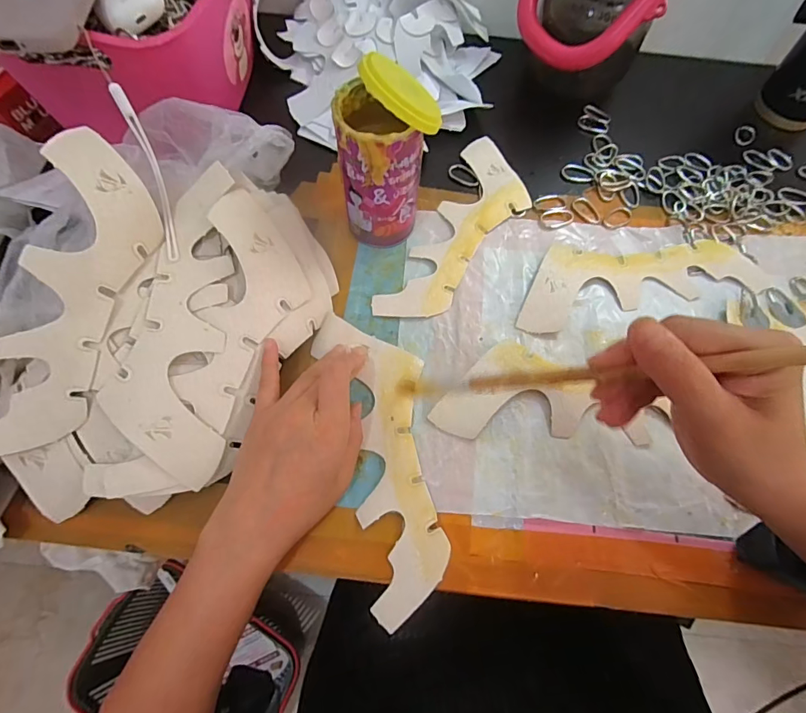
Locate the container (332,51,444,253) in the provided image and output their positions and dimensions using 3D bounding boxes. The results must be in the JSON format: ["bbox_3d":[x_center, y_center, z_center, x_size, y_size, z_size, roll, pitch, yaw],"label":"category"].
[{"bbox_3d":[-0.014,-0.154,0.343,0.069,0.145,0.058,1,69,-2],"label":"container"}]

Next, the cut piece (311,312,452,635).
[{"bbox_3d":[-0.012,0.071,0.328,0.073,0.010,0.221,-11,69,-7],"label":"cut piece"}]

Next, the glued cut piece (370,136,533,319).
[{"bbox_3d":[0.057,-0.119,0.405,0.075,0.006,0.222,26,70,7],"label":"glued cut piece"}]

